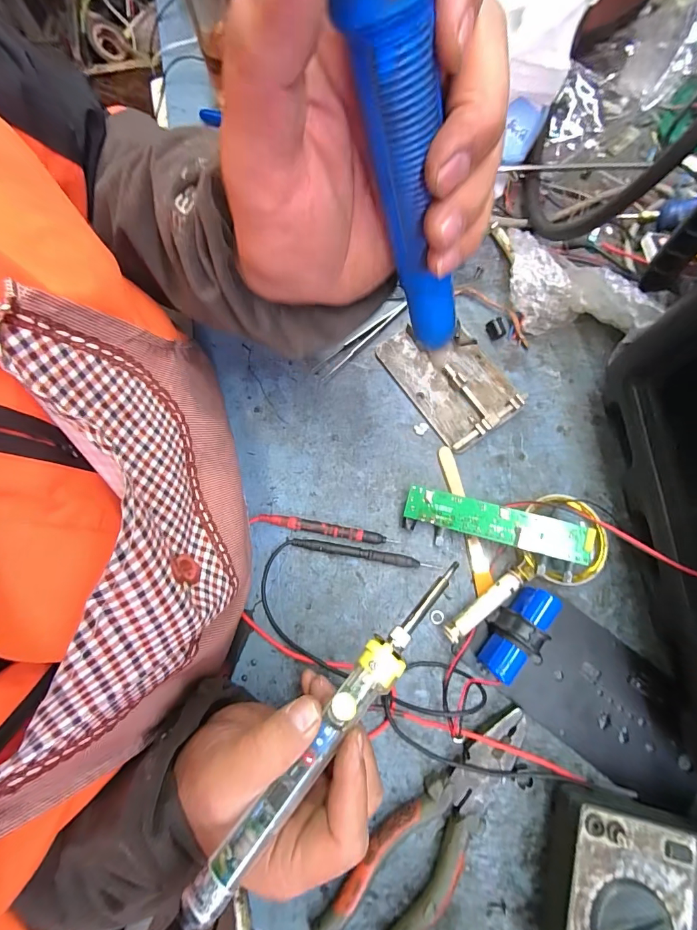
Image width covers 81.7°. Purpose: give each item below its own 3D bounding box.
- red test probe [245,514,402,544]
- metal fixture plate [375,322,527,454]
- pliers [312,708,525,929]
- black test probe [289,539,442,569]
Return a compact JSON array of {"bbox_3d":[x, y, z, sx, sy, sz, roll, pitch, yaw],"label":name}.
[{"bbox_3d":[-0.020,0.051,0.323,0.114,0.009,0.010,9,77,2],"label":"red test probe"},{"bbox_3d":[0.089,-0.078,0.349,0.079,0.017,0.115,-34,79,-7],"label":"metal fixture plate"},{"bbox_3d":[0.055,0.246,0.273,0.054,0.015,0.187,36,80,8],"label":"pliers"},{"bbox_3d":[0.013,0.071,0.319,0.117,0.007,0.008,9,77,2],"label":"black test probe"}]

